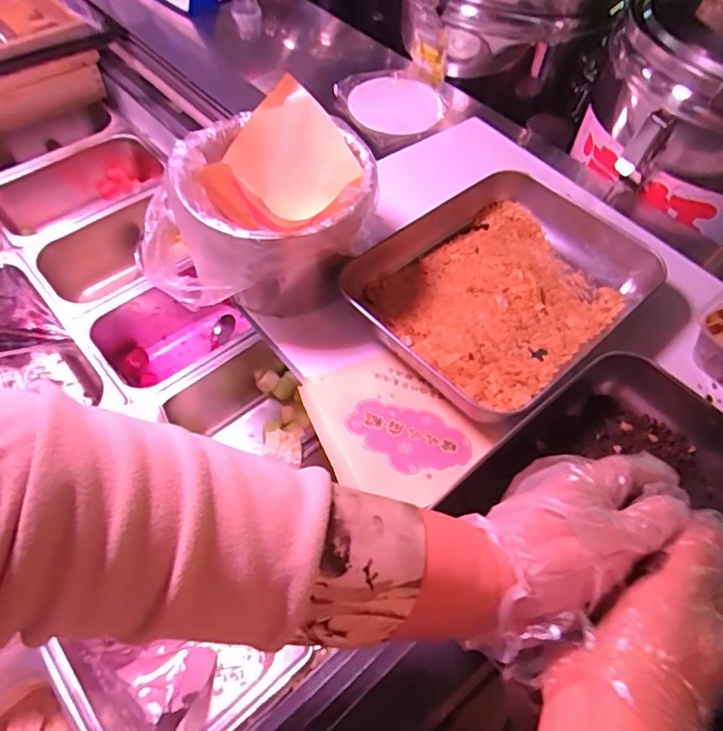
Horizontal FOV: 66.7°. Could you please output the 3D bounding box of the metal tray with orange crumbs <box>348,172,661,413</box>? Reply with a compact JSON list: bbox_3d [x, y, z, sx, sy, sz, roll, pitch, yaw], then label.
[{"bbox_3d":[0.132,-0.073,0.507,0.267,0.042,0.202,-36,68,-22],"label":"metal tray with orange crumbs"}]

